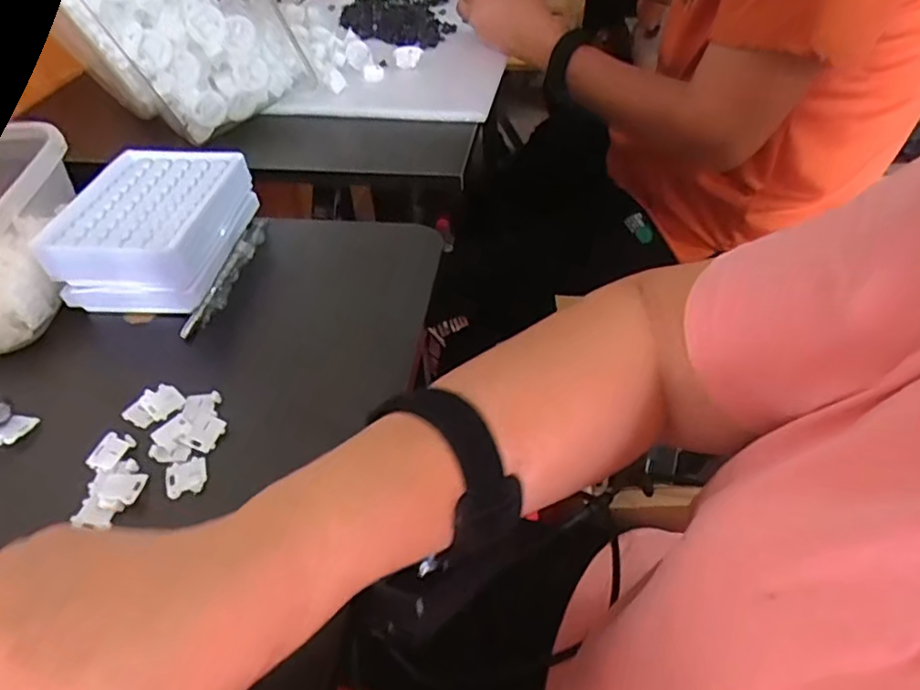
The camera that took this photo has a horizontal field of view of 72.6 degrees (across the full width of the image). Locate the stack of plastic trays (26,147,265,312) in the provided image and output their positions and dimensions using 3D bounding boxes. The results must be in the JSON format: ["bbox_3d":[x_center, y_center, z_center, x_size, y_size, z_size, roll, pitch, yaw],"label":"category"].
[{"bbox_3d":[-0.218,-0.086,0.456,0.101,0.051,0.134,3,45,6],"label":"stack of plastic trays"}]

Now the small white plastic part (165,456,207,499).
[{"bbox_3d":[-0.146,0.071,0.333,0.020,0.005,0.023,-16,46,-13],"label":"small white plastic part"}]

